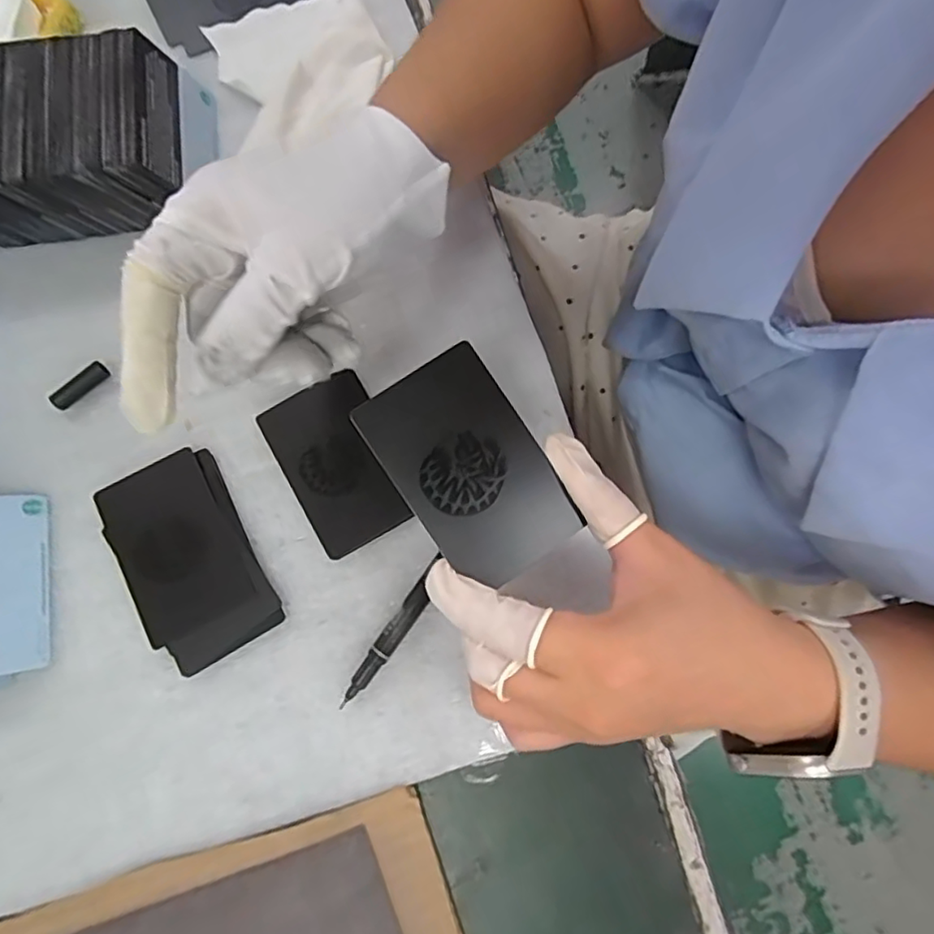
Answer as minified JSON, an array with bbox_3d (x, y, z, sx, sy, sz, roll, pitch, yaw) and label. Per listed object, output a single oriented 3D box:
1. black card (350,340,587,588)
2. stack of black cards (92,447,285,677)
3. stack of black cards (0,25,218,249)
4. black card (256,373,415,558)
[{"bbox_3d":[0.001,0.000,0.229,0.054,0.004,0.084,-33,90,-9],"label":"black card"},{"bbox_3d":[-0.137,0.043,0.293,0.060,0.011,0.102,-30,78,-5],"label":"stack of black cards"},{"bbox_3d":[-0.224,-0.174,0.322,0.156,0.052,0.089,-11,77,-1],"label":"stack of black cards"},{"bbox_3d":[-0.064,-0.002,0.303,0.052,0.005,0.082,-27,84,-8],"label":"black card"}]

